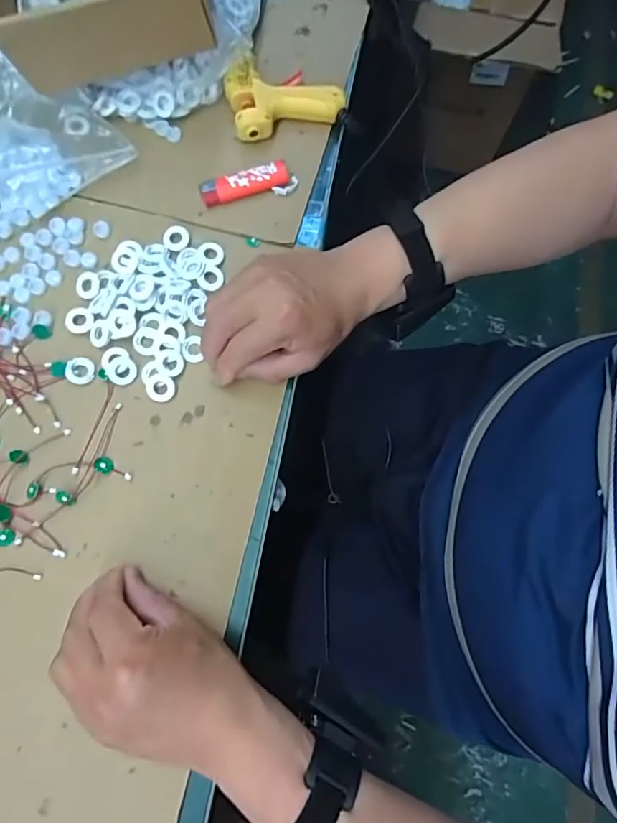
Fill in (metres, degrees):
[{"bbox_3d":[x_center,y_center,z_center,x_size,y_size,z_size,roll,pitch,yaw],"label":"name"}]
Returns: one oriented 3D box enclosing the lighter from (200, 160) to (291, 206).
[{"bbox_3d":[-0.058,-0.210,0.459,0.082,0.010,0.027,-19,79,-5],"label":"lighter"}]

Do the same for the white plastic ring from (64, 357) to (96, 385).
[{"bbox_3d":[-0.191,-0.034,0.420,0.024,0.004,0.023,0,77,-1],"label":"white plastic ring"}]

